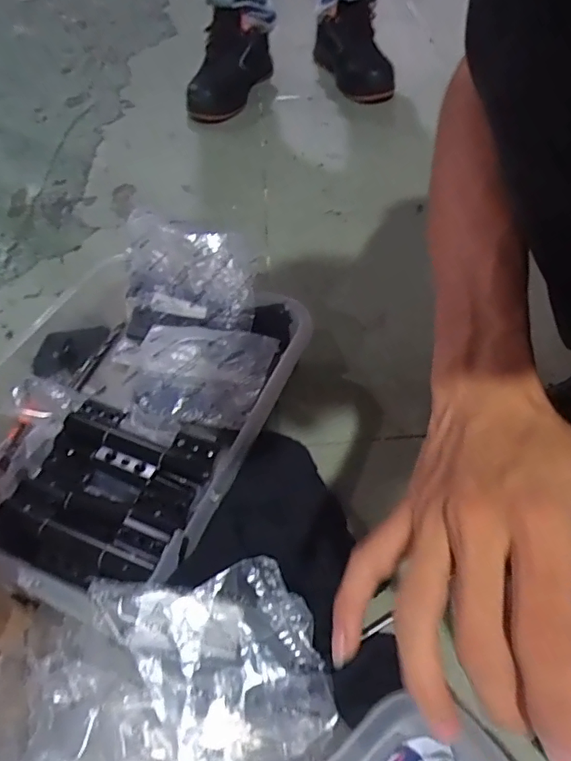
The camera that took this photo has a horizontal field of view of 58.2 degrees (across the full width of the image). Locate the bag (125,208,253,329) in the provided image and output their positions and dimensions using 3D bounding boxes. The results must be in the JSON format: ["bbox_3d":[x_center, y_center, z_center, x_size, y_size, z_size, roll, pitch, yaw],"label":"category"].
[{"bbox_3d":[-0.107,-0.119,0.563,0.146,0.106,0.040,10,22,12],"label":"bag"}]

